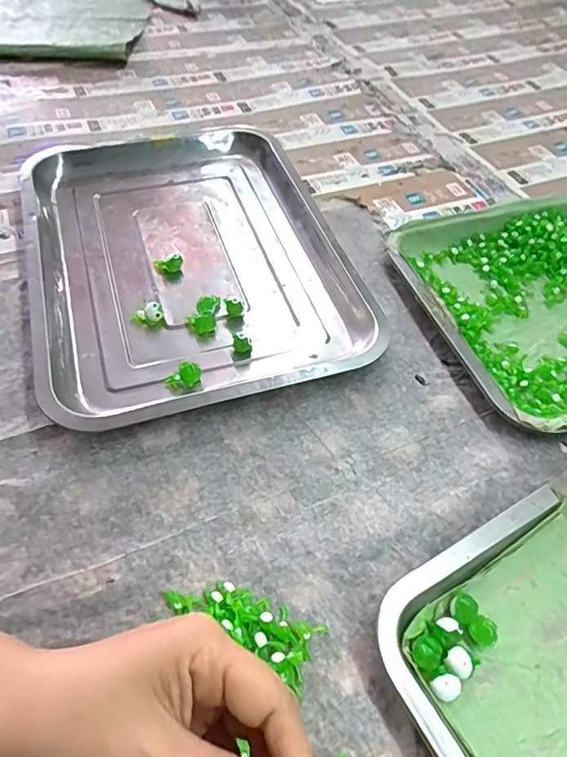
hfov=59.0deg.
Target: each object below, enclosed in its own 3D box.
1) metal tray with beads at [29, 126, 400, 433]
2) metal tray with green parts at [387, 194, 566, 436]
[{"bbox_3d":[-0.091,-0.119,0.453,0.259,0.028,0.347,-14,56,-15],"label":"metal tray with beads"},{"bbox_3d":[0.275,-0.079,0.456,0.315,0.022,0.241,-14,55,-14],"label":"metal tray with green parts"}]

